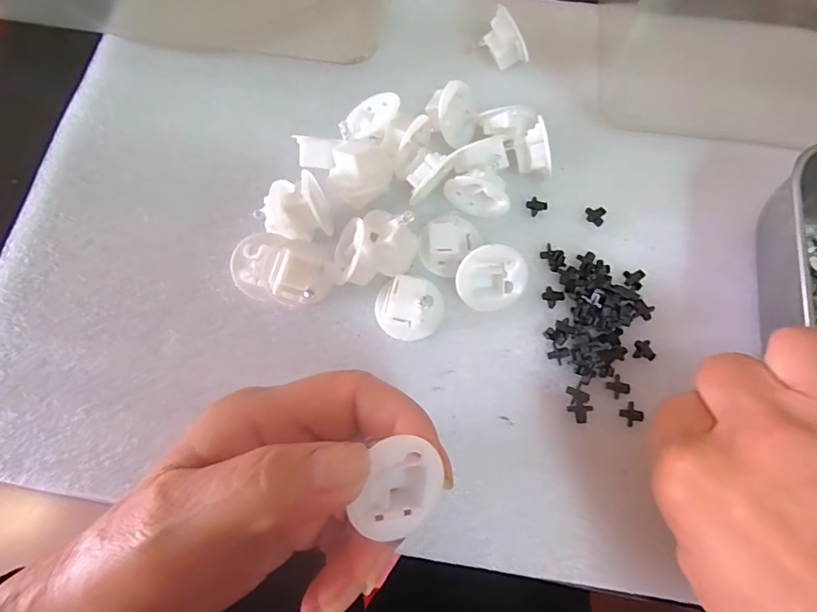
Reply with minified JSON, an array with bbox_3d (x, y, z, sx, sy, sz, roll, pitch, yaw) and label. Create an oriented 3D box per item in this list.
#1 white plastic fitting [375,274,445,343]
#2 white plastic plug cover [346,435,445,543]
[{"bbox_3d":[0.001,0.001,0.218,0.032,0.012,0.030,0,73,0],"label":"white plastic fitting"},{"bbox_3d":[-0.002,0.058,0.145,0.027,0.004,0.031,26,83,-24],"label":"white plastic plug cover"}]

